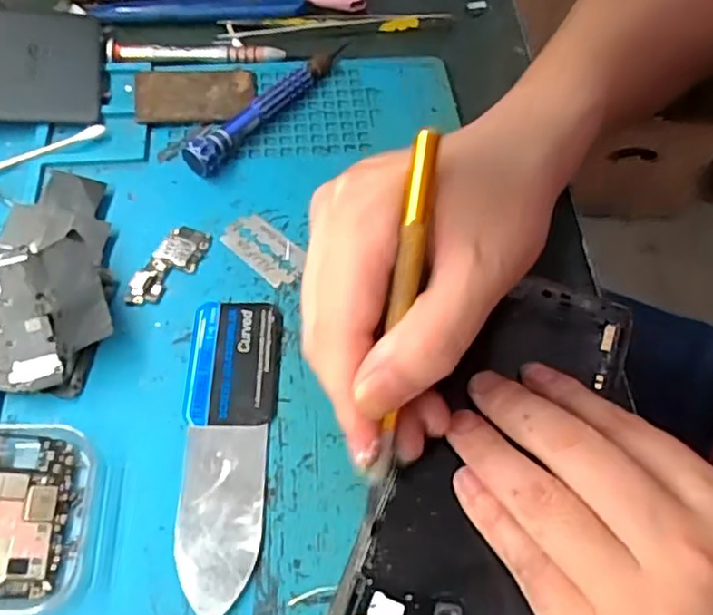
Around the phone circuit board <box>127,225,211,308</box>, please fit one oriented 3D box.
[{"bbox_3d":[-0.082,-0.018,0.289,0.020,0.004,0.045,24,61,10],"label":"phone circuit board"}]

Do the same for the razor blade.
[{"bbox_3d":[-0.042,-0.027,0.298,0.041,0.004,0.022,39,64,18],"label":"razor blade"}]

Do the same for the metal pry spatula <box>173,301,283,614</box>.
[{"bbox_3d":[-0.050,0.049,0.251,0.035,0.004,0.119,2,59,-3],"label":"metal pry spatula"}]

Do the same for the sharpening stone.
[{"bbox_3d":[-0.084,-0.111,0.343,0.059,0.004,0.039,-4,60,-7],"label":"sharpening stone"}]

